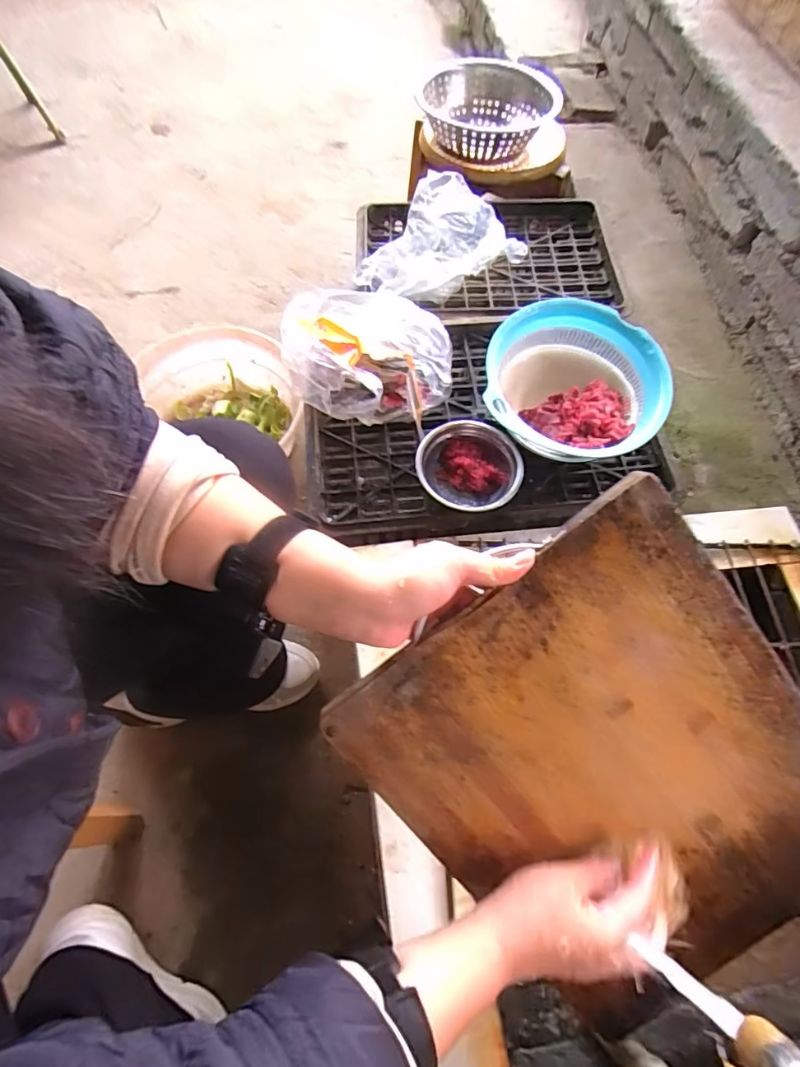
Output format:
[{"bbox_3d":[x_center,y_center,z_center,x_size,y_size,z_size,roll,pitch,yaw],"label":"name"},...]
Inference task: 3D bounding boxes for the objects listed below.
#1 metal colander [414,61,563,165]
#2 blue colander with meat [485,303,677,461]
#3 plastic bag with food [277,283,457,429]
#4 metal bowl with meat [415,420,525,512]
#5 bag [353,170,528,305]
[{"bbox_3d":[0.168,-0.792,0.938,0.238,0.089,0.209,14,65,6],"label":"metal colander"},{"bbox_3d":[0.215,-0.178,0.636,0.205,0.107,0.204,0,64,0],"label":"blue colander with meat"},{"bbox_3d":[-0.054,-0.232,0.677,0.184,0.110,0.185,-27,67,-13],"label":"plastic bag with food"},{"bbox_3d":[0.083,-0.077,0.636,0.132,0.044,0.111,28,67,13],"label":"metal bowl with meat"},{"bbox_3d":[0.066,-0.481,0.818,0.287,0.128,0.139,-37,69,-17],"label":"bag"}]

